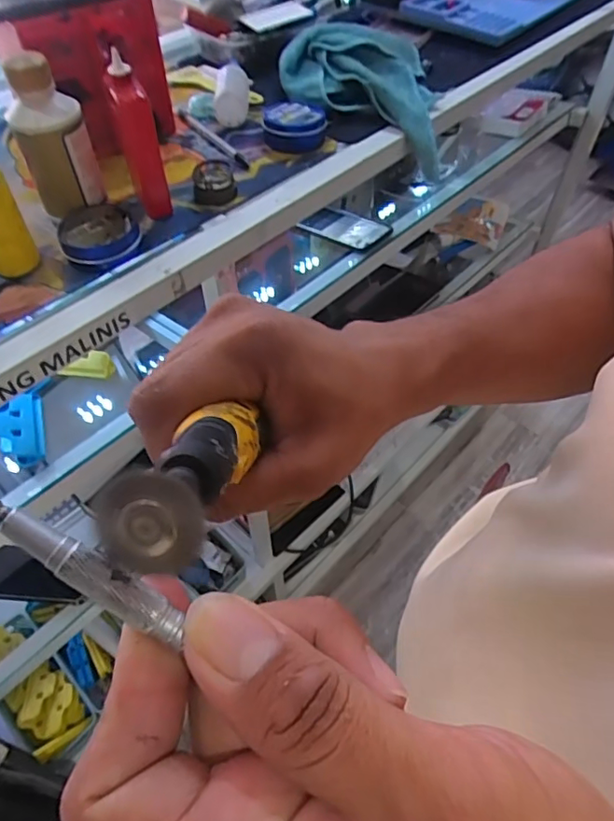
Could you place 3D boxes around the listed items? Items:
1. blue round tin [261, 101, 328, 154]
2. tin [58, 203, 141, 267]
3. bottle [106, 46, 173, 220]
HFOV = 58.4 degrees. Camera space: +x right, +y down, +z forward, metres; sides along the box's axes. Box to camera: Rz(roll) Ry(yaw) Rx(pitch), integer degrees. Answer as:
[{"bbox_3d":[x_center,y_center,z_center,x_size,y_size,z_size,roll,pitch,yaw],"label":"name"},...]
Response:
[{"bbox_3d":[-0.013,-0.289,0.555,0.062,0.030,0.057,0,52,0],"label":"blue round tin"},{"bbox_3d":[-0.167,-0.143,0.443,0.059,0.018,0.063,0,52,0],"label":"tin"},{"bbox_3d":[-0.133,-0.212,0.440,0.027,0.121,0.027,-15,54,-11],"label":"bottle"}]

